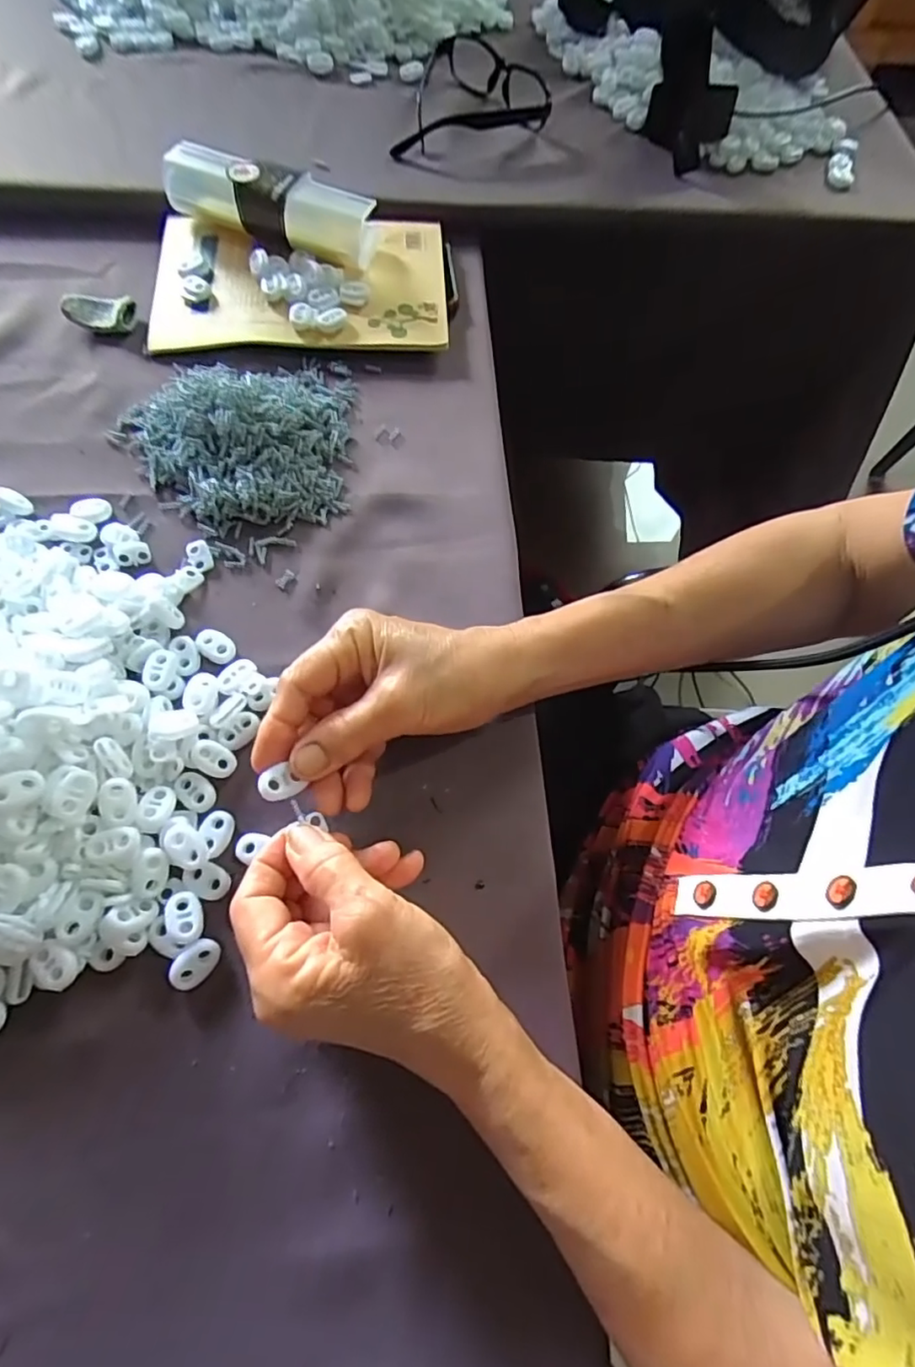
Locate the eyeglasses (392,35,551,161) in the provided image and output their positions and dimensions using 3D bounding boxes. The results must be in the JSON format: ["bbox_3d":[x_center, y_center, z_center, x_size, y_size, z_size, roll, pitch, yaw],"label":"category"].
[{"bbox_3d":[0.019,-0.508,0.515,0.122,0.029,0.153,11,67,2],"label":"eyeglasses"}]

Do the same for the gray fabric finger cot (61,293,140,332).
[{"bbox_3d":[-0.249,-0.258,0.412,0.044,0.014,0.027,6,67,0],"label":"gray fabric finger cot"}]

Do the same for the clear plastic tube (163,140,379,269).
[{"bbox_3d":[-0.139,-0.341,0.424,0.155,0.039,0.035,16,67,4],"label":"clear plastic tube"}]

